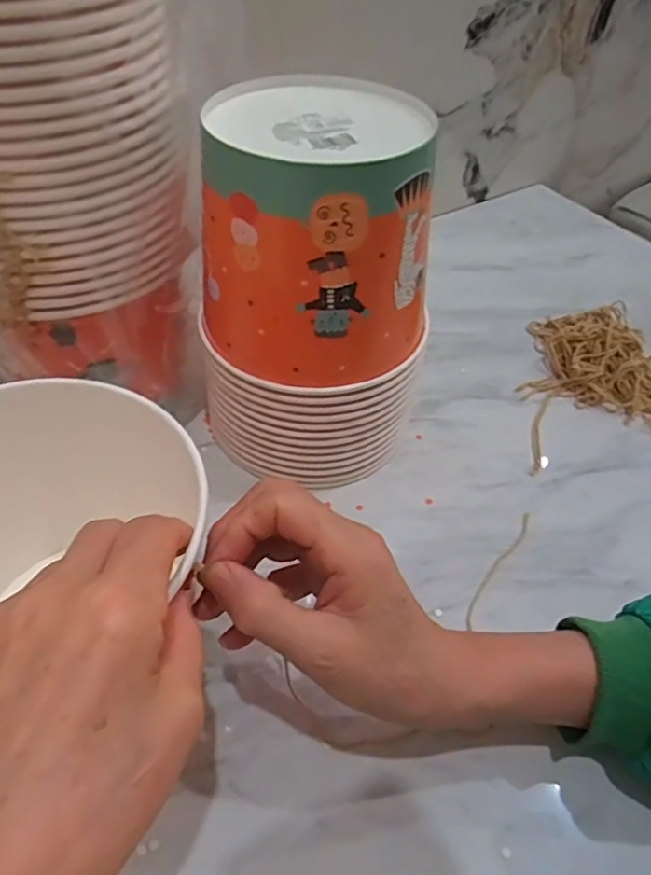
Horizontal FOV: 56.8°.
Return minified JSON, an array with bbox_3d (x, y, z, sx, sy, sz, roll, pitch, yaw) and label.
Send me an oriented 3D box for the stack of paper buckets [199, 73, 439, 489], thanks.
[{"bbox_3d":[-0.002,-0.089,0.401,0.140,0.224,0.134,7,48,3],"label":"stack of paper buckets"}]

